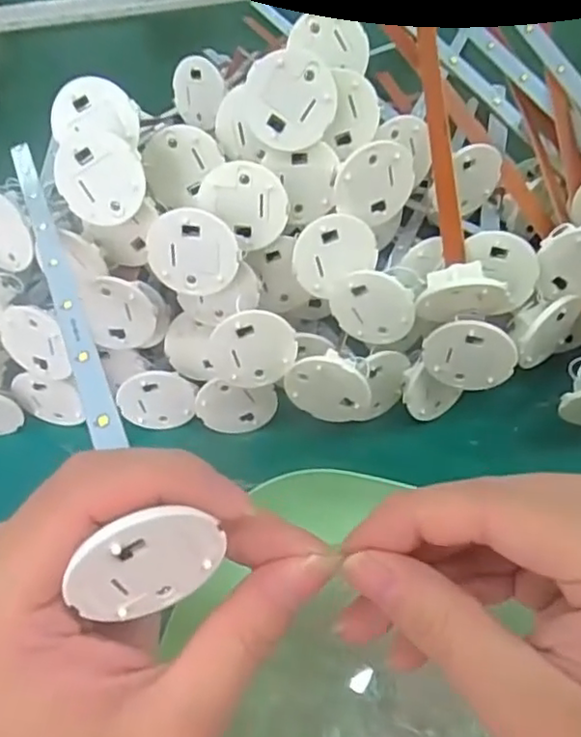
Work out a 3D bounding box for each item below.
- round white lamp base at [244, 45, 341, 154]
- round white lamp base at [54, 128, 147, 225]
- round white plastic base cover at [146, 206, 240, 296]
[{"bbox_3d":[0.000,-0.112,0.268,0.037,0.038,0.006,-11,31,-3],"label":"round white lamp base"},{"bbox_3d":[-0.080,-0.080,0.268,0.037,0.037,0.004,25,24,-7],"label":"round white lamp base"},{"bbox_3d":[-0.041,-0.049,0.268,0.038,0.036,0.004,29,31,-15],"label":"round white plastic base cover"}]

